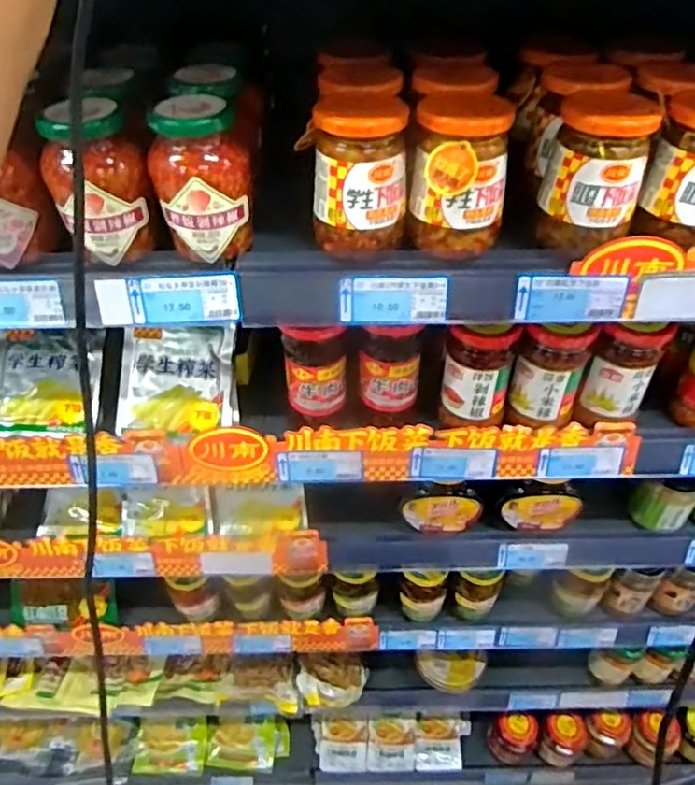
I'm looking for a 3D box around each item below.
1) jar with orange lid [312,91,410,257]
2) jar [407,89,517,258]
[{"bbox_3d":[0.010,-0.165,0.449,0.070,0.099,0.076,3,44,3],"label":"jar with orange lid"},{"bbox_3d":[0.081,-0.156,0.441,0.068,0.102,0.058,-25,49,-23],"label":"jar"}]

